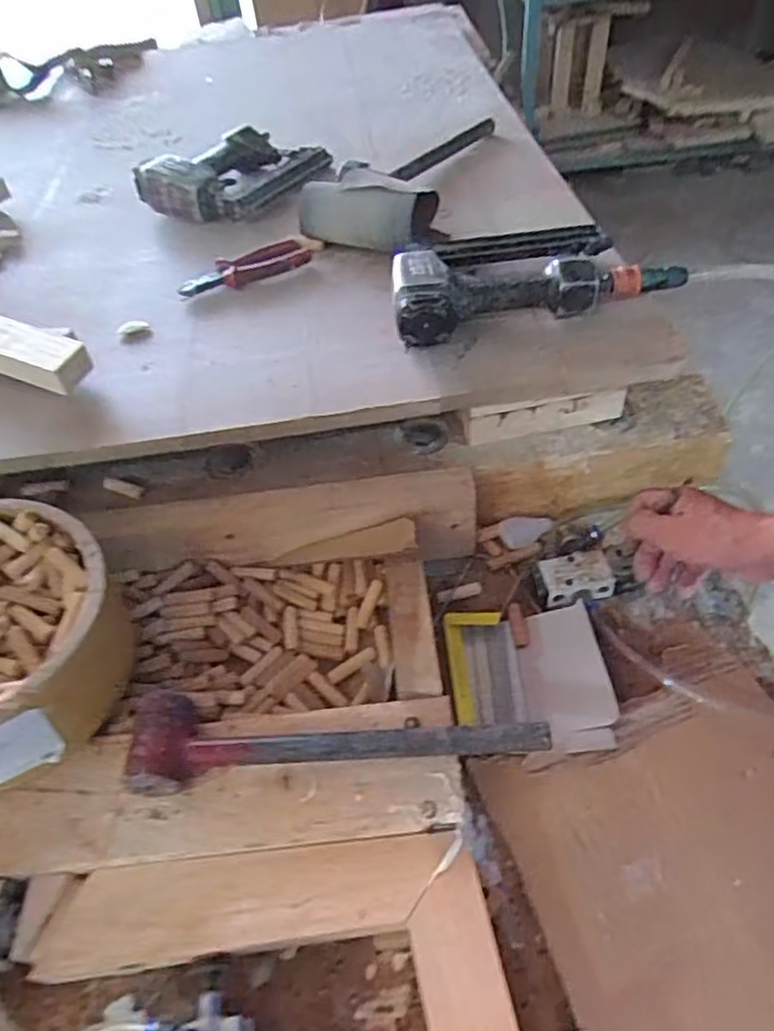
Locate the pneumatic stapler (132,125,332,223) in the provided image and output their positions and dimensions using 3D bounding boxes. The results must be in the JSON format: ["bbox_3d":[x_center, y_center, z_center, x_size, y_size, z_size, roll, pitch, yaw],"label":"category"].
[{"bbox_3d":[-0.203,-0.482,0.903,0.169,0.056,0.228,23,56,23],"label":"pneumatic stapler"}]

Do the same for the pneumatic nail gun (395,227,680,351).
[{"bbox_3d":[0.141,-0.255,0.677,0.285,0.062,0.153,-11,49,-3],"label":"pneumatic nail gun"}]

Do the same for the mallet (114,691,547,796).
[{"bbox_3d":[-0.034,0.176,0.495,0.306,0.046,0.064,-2,50,5],"label":"mallet"}]

